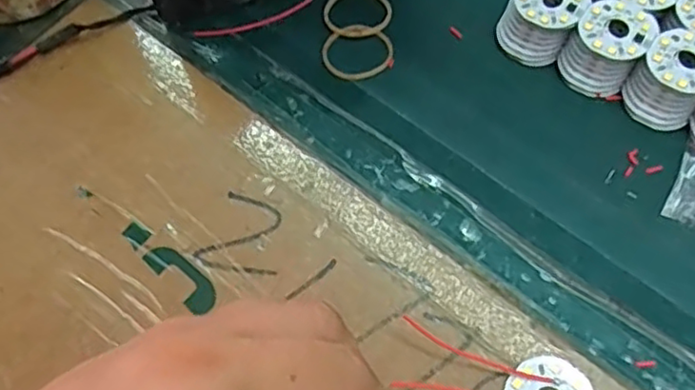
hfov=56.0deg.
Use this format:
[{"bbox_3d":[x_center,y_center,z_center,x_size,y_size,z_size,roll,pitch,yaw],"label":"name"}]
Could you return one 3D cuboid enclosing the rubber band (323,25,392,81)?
[{"bbox_3d":[0.005,-0.066,0.299,0.032,0.004,0.029,-6,65,-1],"label":"rubber band"}]

